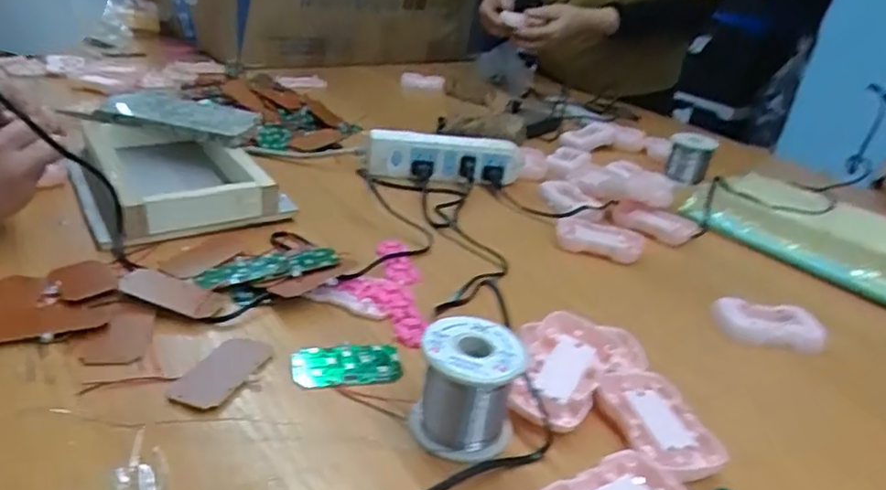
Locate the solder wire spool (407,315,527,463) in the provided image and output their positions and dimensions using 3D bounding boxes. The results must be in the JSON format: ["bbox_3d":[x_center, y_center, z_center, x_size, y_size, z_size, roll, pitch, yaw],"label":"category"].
[{"bbox_3d":[0.015,0.087,0.382,0.061,0.061,0.061,10,26,6],"label":"solder wire spool"}]

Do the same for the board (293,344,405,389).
[{"bbox_3d":[-0.067,0.084,0.433,0.074,0.006,0.039,1,27,-12],"label":"board"}]

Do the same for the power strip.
[{"bbox_3d":[0.005,-0.109,0.773,0.197,0.052,0.043,1,27,-11],"label":"power strip"}]

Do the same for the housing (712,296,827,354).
[{"bbox_3d":[0.284,0.070,0.541,0.093,0.017,0.056,7,26,0],"label":"housing"}]

